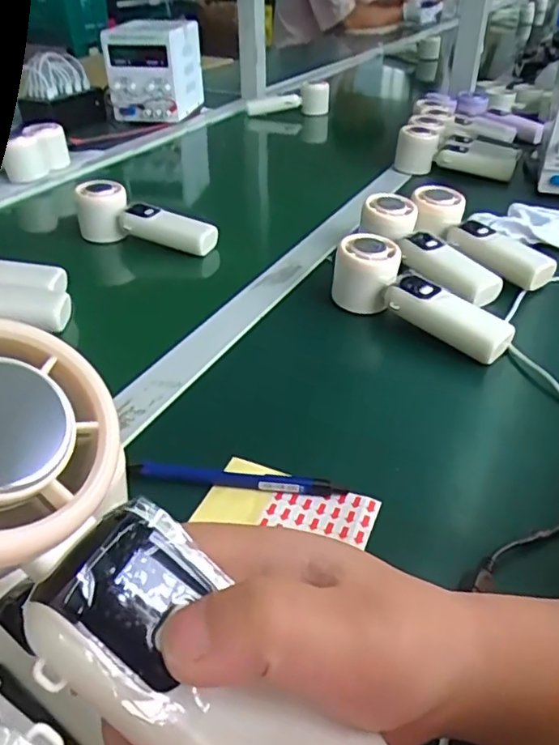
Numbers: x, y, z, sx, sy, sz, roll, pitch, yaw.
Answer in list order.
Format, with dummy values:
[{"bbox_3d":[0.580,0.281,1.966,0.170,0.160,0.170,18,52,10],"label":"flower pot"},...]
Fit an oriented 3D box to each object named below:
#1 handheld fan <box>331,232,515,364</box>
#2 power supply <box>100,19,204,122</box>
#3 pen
[{"bbox_3d":[0.119,-0.066,0.491,0.159,0.053,0.050,30,46,32],"label":"handheld fan"},{"bbox_3d":[-0.229,-0.559,1.082,0.130,0.166,0.151,12,38,13],"label":"power supply"},{"bbox_3d":[-0.028,0.066,0.358,0.133,0.015,0.010,4,37,4],"label":"pen"}]

